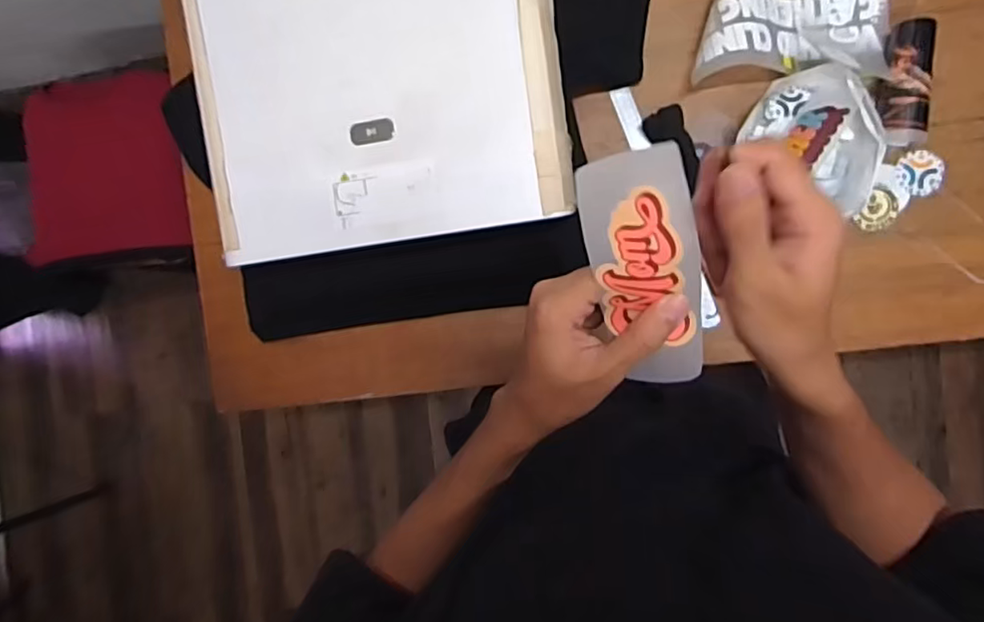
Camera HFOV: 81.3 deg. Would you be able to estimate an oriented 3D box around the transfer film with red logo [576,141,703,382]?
[{"bbox_3d":[0.082,-0.018,0.304,0.053,0.010,0.135,-13,120,12],"label":"transfer film with red logo"}]

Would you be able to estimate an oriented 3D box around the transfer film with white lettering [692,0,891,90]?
[{"bbox_3d":[0.367,-0.388,0.688,0.228,0.061,0.211,1,93,7],"label":"transfer film with white lettering"}]

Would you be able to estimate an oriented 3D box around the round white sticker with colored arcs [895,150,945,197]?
[{"bbox_3d":[0.528,-0.170,0.707,0.051,0.004,0.056,0,93,7],"label":"round white sticker with colored arcs"}]

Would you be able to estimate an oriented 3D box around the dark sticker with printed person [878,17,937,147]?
[{"bbox_3d":[0.495,-0.273,0.687,0.050,0.051,0.144,6,93,7],"label":"dark sticker with printed person"}]

